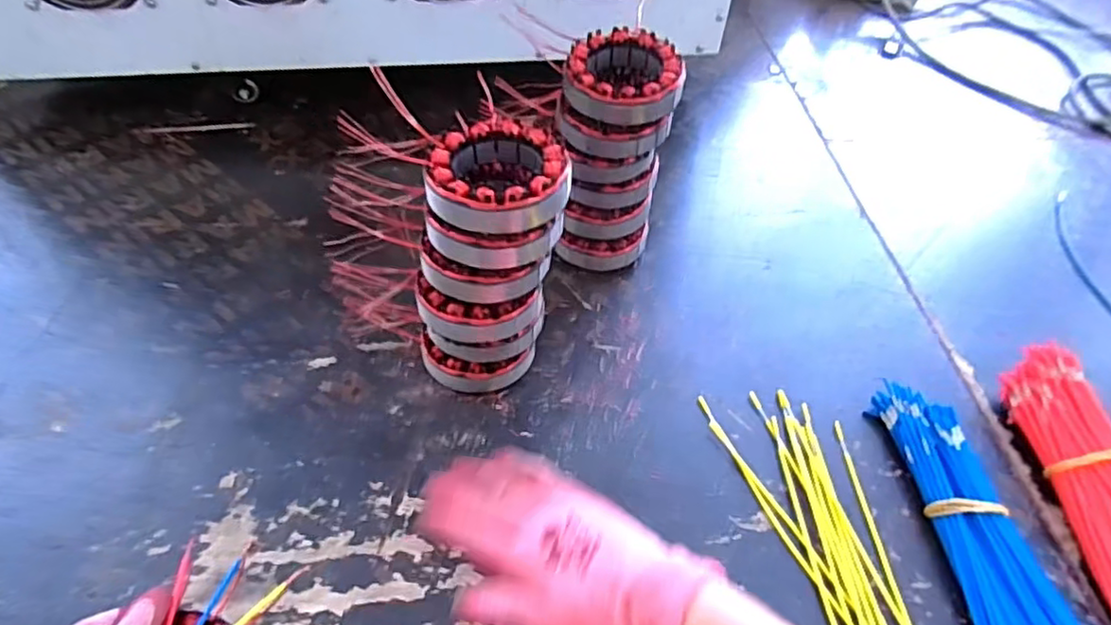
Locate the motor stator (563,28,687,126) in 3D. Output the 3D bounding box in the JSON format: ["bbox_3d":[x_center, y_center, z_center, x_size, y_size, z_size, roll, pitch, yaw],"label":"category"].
[{"bbox_3d":[0.050,-0.175,0.492,0.084,0.036,0.084,-1,50,-5],"label":"motor stator"}]

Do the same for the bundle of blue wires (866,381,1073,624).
[{"bbox_3d":[0.284,0.158,0.420,0.077,0.025,0.254,-4,50,-7],"label":"bundle of blue wires"}]

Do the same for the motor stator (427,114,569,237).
[{"bbox_3d":[-0.034,-0.084,0.404,0.084,0.028,0.087,2,50,-2],"label":"motor stator"}]

